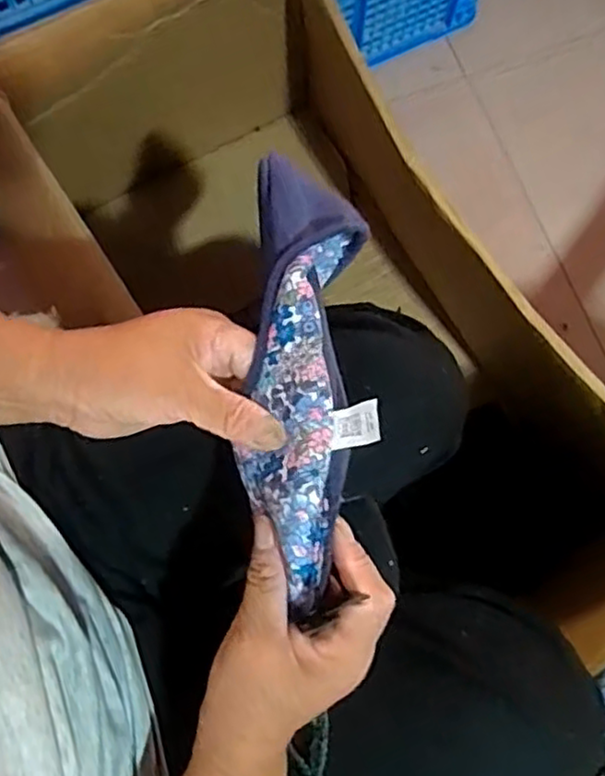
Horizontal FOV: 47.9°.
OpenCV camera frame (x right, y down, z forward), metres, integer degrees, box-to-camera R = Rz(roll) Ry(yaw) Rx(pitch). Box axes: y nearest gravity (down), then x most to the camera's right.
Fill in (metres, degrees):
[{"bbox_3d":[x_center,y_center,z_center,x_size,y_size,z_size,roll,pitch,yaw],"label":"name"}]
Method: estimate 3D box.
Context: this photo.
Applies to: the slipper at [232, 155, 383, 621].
[{"bbox_3d":[0.000,-0.018,0.362,0.069,0.047,0.253,-1,70,0],"label":"slipper"}]

